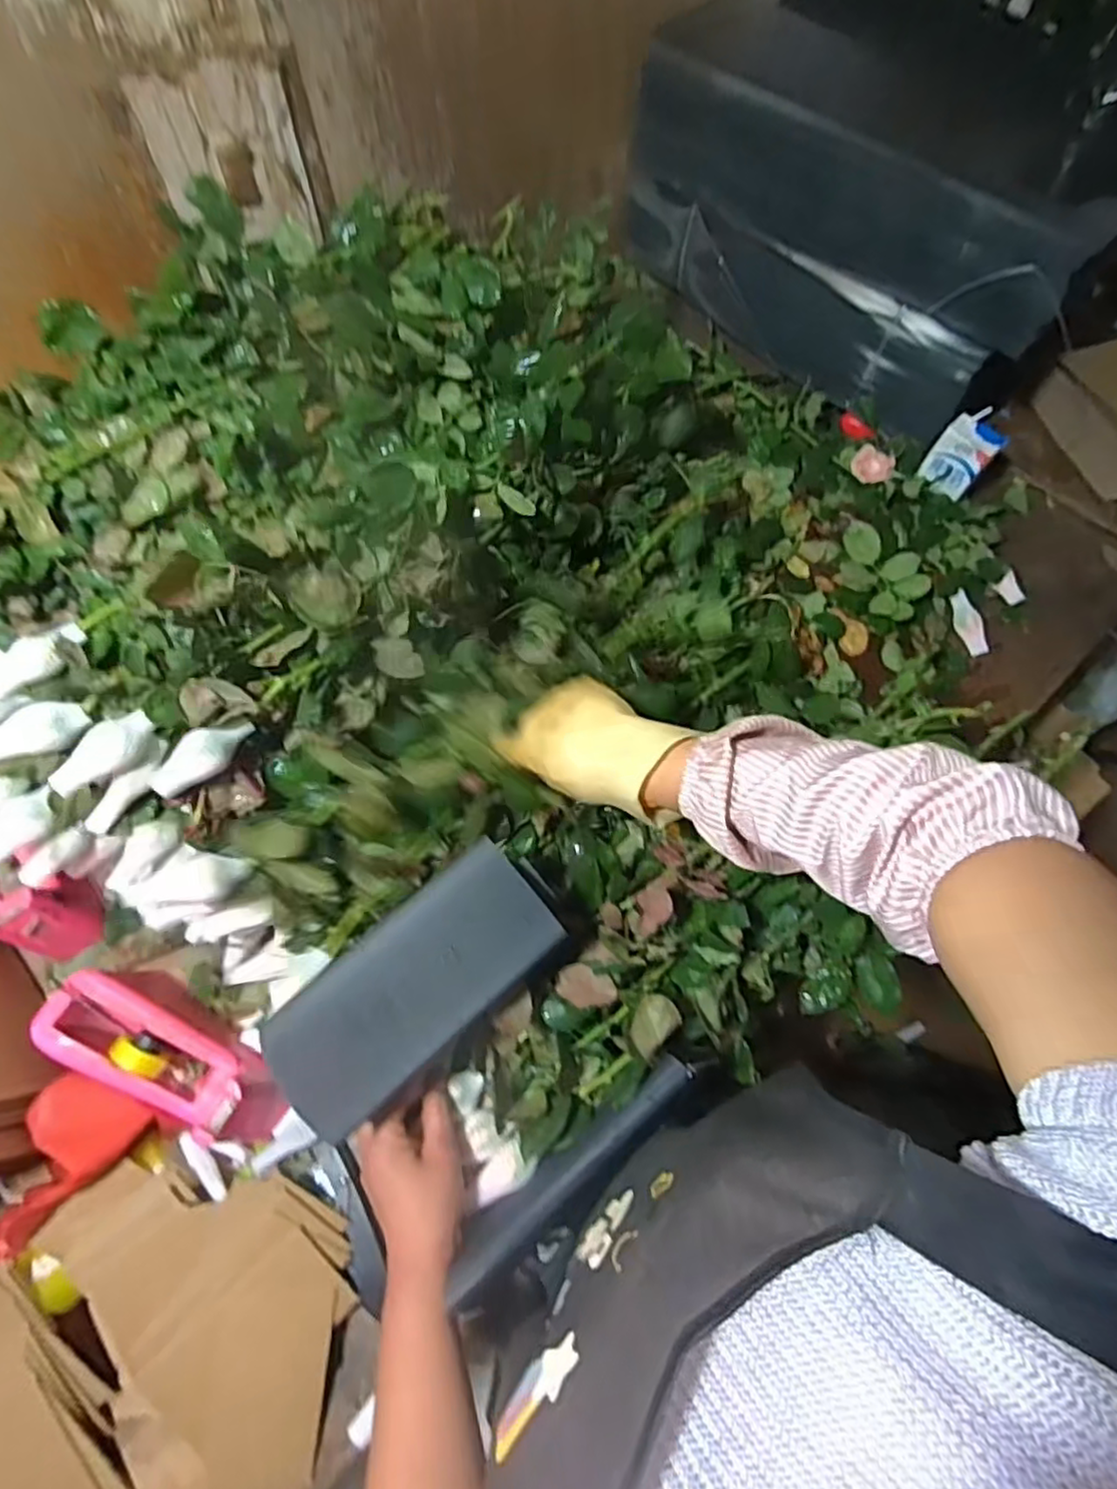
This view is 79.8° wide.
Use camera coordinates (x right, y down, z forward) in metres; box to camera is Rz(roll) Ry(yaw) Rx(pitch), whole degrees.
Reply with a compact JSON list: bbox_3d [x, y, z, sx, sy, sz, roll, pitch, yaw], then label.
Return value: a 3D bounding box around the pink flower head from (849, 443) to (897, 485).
[{"bbox_3d":[0.435,-0.387,0.923,0.055,0.033,0.040,22,68,8],"label":"pink flower head"}]

